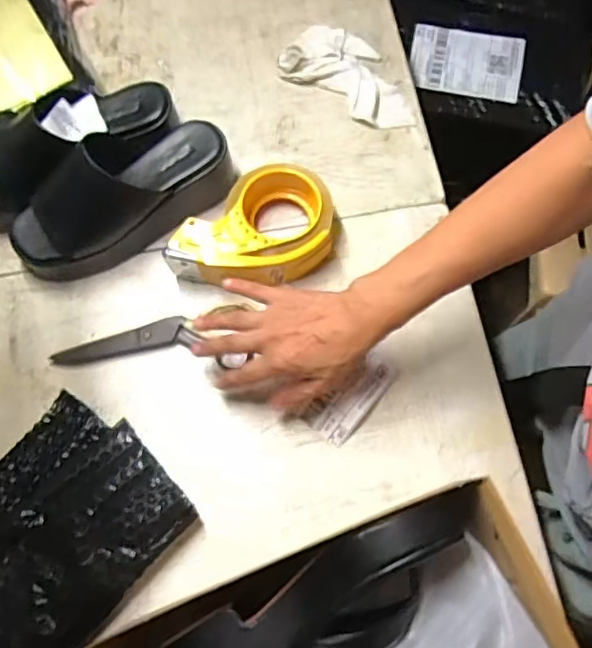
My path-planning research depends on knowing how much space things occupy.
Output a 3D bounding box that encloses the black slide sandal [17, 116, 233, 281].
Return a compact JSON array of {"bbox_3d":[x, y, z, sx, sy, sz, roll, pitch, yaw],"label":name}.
[{"bbox_3d":[-0.173,-0.126,0.551,0.229,0.104,0.088,-26,74,-6],"label":"black slide sandal"}]

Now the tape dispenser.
[{"bbox_3d":[-0.043,-0.098,0.560,0.159,0.059,0.110,-5,72,0],"label":"tape dispenser"}]

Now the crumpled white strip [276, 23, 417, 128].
[{"bbox_3d":[0.068,-0.281,0.629,0.158,0.025,0.090,33,77,11],"label":"crumpled white strip"}]

